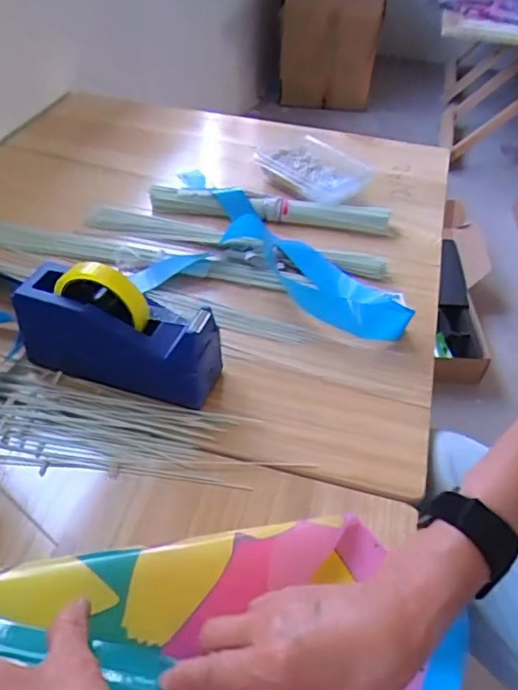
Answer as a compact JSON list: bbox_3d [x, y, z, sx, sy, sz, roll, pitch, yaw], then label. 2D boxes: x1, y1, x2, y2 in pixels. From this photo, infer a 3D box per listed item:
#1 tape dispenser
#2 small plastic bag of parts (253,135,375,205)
[{"bbox_3d":[-0.143,-0.017,0.570,0.204,0.124,0.069,14,45,10],"label":"tape dispenser"},{"bbox_3d":[0.097,-0.293,0.911,0.141,0.023,0.178,-33,54,-32],"label":"small plastic bag of parts"}]

